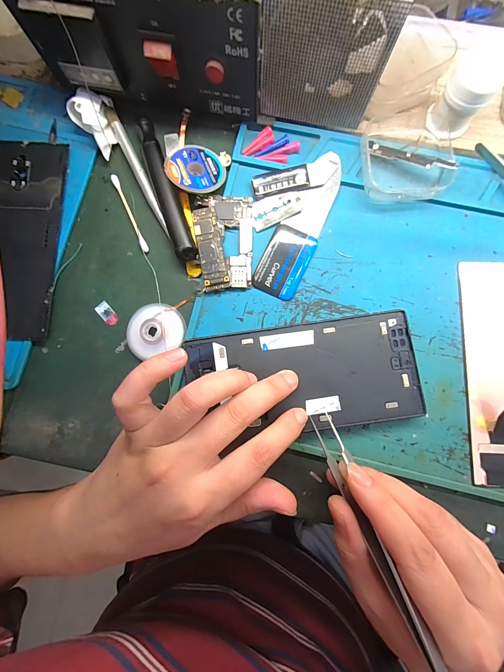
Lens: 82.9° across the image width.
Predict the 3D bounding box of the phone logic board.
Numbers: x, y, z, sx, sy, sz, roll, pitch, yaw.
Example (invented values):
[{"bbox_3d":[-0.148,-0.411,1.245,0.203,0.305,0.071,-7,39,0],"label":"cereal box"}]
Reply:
[{"bbox_3d":[-0.020,-0.073,0.220,0.044,0.005,0.075,-4,84,-8],"label":"phone logic board"}]

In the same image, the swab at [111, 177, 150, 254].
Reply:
[{"bbox_3d":[-0.098,-0.099,0.229,0.005,0.004,0.072,-26,84,0],"label":"swab"}]

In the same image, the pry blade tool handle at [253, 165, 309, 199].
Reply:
[{"bbox_3d":[0.022,-0.121,0.224,0.044,0.005,0.017,-11,84,1],"label":"pry blade tool handle"}]

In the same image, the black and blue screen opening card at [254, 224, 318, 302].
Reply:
[{"bbox_3d":[0.025,-0.057,0.219,0.035,0.004,0.054,26,86,5],"label":"black and blue screen opening card"}]

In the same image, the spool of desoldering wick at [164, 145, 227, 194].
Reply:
[{"bbox_3d":[-0.044,-0.130,0.222,0.043,0.004,0.042,3,74,-10],"label":"spool of desoldering wick"}]

